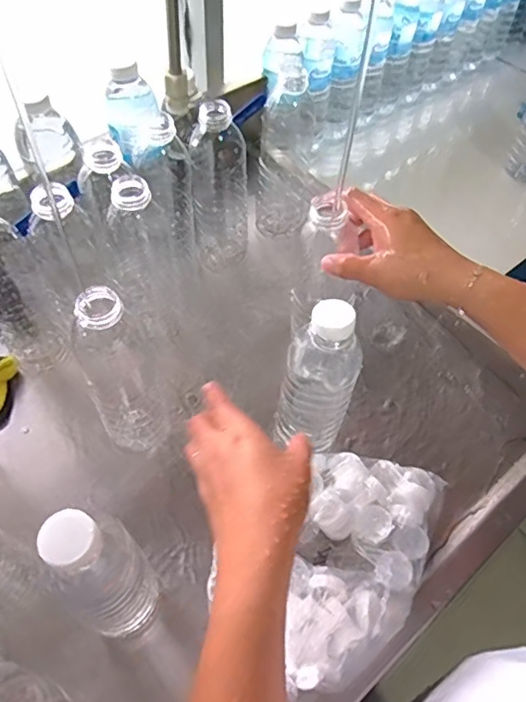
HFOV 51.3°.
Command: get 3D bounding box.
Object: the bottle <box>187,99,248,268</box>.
[{"bbox_3d":[-0.048,-0.180,0.627,0.060,0.212,0.054,2,55,-1],"label":"bottle"}]

